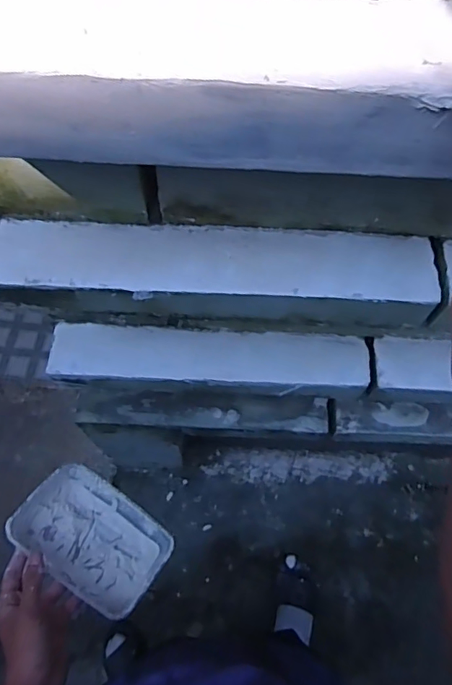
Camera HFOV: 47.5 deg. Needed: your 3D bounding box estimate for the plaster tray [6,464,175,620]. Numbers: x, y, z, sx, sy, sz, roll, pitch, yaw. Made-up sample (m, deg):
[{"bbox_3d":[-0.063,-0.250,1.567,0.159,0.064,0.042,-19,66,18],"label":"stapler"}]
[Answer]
[{"bbox_3d":[-0.158,0.229,0.602,0.171,0.040,0.118,38,47,8],"label":"plaster tray"}]

